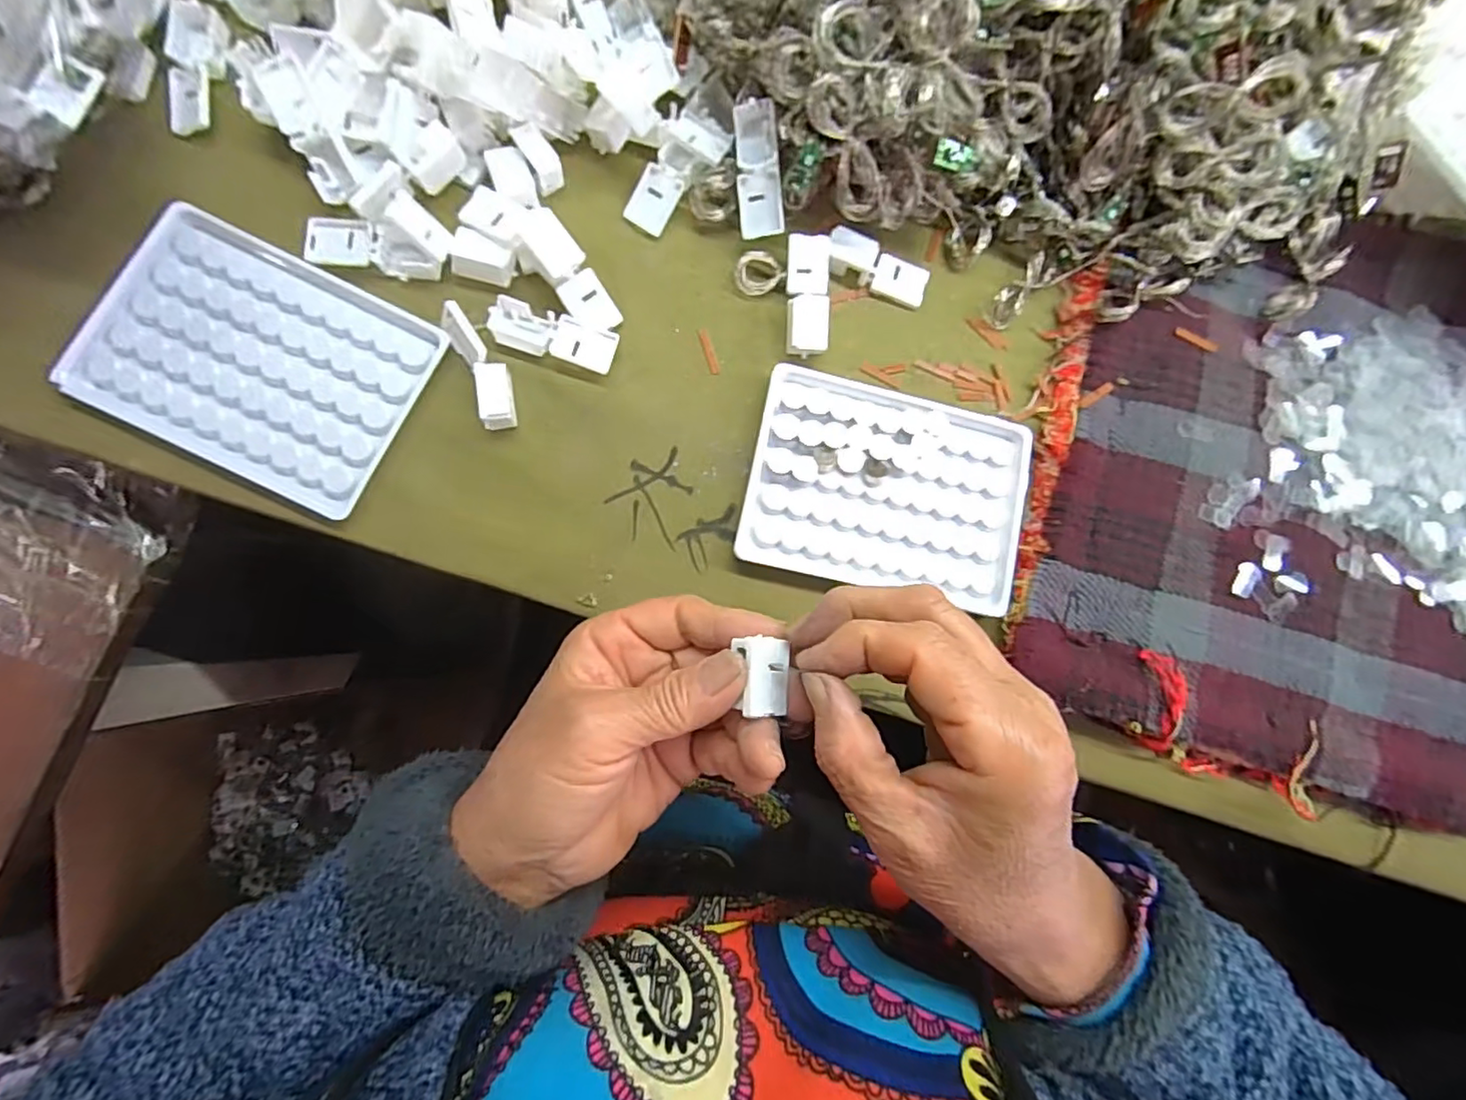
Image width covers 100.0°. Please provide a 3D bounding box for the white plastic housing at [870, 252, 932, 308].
[{"bbox_3d":[0.085,-0.136,0.308,0.027,0.004,0.024,19,84,-3],"label":"white plastic housing"}]

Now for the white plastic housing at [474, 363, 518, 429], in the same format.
[{"bbox_3d":[-0.103,-0.067,0.269,0.014,0.015,0.027,-4,86,-5],"label":"white plastic housing"}]

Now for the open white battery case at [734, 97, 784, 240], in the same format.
[{"bbox_3d":[0.012,-0.174,0.284,0.020,0.009,0.055,-5,98,12],"label":"open white battery case"}]

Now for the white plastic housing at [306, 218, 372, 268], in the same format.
[{"bbox_3d":[-0.173,-0.136,0.270,0.028,0.004,0.021,5,85,-5],"label":"white plastic housing"}]

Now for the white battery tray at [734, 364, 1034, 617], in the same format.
[{"bbox_3d":[0.073,-0.028,0.289,0.129,0.011,0.091,13,85,-4],"label":"white battery tray"}]

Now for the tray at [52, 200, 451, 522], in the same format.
[{"bbox_3d":[-0.201,-0.081,0.262,0.126,0.007,0.093,26,84,-3],"label":"tray"}]

